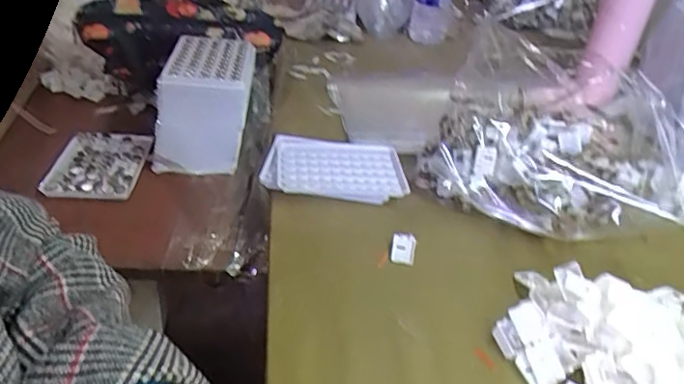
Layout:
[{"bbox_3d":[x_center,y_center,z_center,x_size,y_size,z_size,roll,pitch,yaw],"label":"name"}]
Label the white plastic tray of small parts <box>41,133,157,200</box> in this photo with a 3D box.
[{"bbox_3d":[-0.276,-0.034,0.635,0.099,0.012,0.127,1,35,-7],"label":"white plastic tray of small parts"}]

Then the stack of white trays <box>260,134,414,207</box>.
[{"bbox_3d":[-0.009,-0.023,0.586,0.144,0.020,0.095,5,34,-1],"label":"stack of white trays"}]

